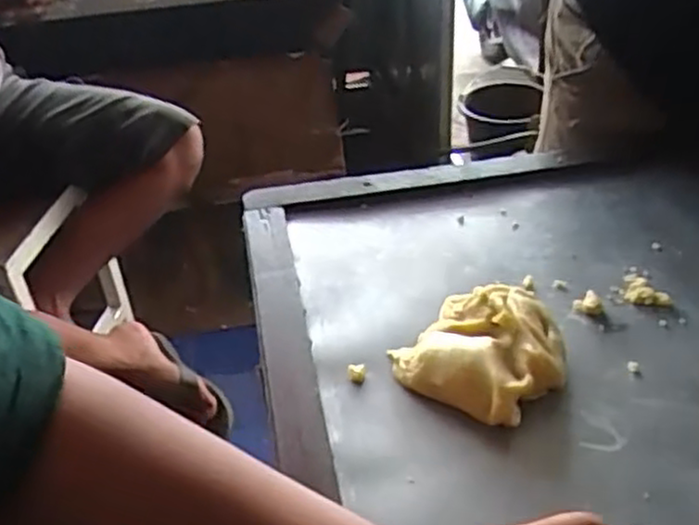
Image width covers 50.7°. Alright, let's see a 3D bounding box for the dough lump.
[{"bbox_3d":[0.104,0.063,0.561,0.113,0.036,0.124,29,48,36],"label":"dough lump"}]

